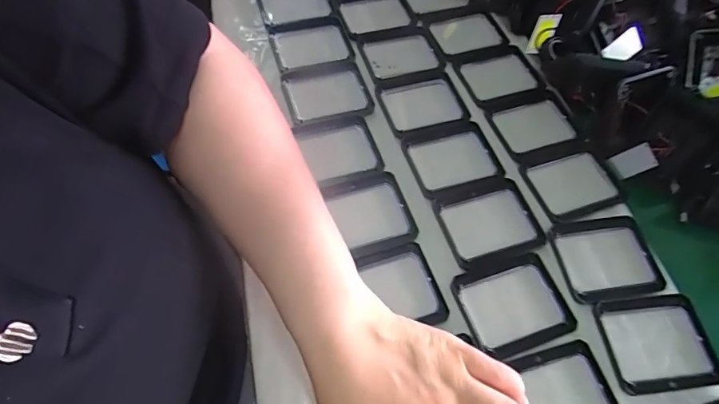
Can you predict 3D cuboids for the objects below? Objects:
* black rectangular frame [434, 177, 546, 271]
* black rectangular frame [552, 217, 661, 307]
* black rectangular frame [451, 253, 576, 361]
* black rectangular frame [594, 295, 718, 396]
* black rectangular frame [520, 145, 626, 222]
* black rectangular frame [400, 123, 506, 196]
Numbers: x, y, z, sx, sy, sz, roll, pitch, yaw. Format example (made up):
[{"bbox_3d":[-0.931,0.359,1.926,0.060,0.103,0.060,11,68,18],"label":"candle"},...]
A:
[{"bbox_3d":[0.107,0.016,0.376,0.080,0.004,0.067,-12,62,-13],"label":"black rectangular frame"},{"bbox_3d":[0.200,0.044,0.364,0.082,0.004,0.069,-6,61,-10],"label":"black rectangular frame"},{"bbox_3d":[0.118,0.078,0.344,0.079,0.006,0.067,-15,63,-15],"label":"black rectangular frame"},{"bbox_3d":[0.221,0.103,0.332,0.080,0.004,0.066,-3,60,-8],"label":"black rectangular frame"},{"bbox_3d":[0.192,-0.017,0.401,0.088,0.013,0.065,-14,62,-14],"label":"black rectangular frame"},{"bbox_3d":[0.085,-0.041,0.408,0.079,0.004,0.064,-14,62,-14],"label":"black rectangular frame"}]

